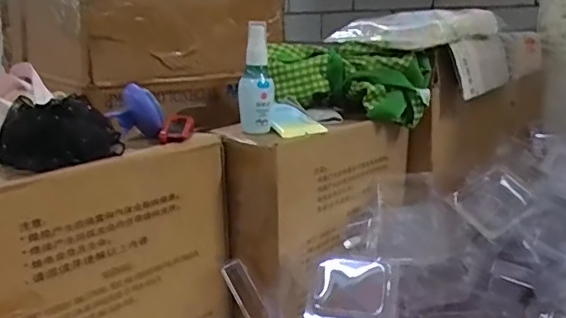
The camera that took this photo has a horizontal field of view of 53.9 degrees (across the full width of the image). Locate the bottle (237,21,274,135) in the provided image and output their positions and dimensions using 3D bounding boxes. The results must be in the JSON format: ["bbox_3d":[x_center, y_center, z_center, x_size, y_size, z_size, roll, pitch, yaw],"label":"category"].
[{"bbox_3d":[-0.030,-0.084,0.608,0.037,0.124,0.027,-2,14,-6],"label":"bottle"}]

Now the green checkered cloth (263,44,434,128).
[{"bbox_3d":[0.079,-0.098,0.715,0.207,0.087,0.080,5,15,20],"label":"green checkered cloth"}]

